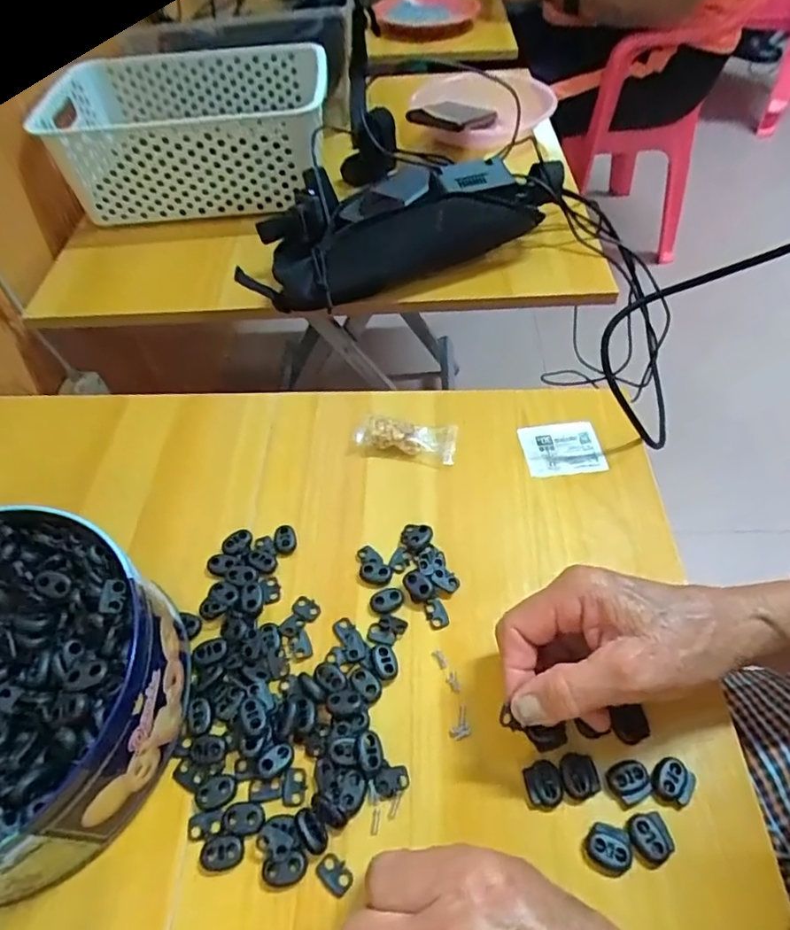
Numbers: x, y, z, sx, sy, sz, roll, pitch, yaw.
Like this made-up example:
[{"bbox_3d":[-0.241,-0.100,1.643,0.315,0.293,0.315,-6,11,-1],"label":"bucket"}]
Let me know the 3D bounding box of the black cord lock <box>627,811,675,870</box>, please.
[{"bbox_3d":[0.128,0.188,0.287,0.020,0.004,0.022,-11,52,-6],"label":"black cord lock"}]

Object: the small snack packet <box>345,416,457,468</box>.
[{"bbox_3d":[0.006,-0.024,0.451,0.083,0.014,0.036,7,53,8],"label":"small snack packet"}]

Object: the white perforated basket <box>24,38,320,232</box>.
[{"bbox_3d":[-0.236,-0.414,0.705,0.303,0.105,0.262,-4,52,-1],"label":"white perforated basket"}]

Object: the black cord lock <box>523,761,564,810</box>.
[{"bbox_3d":[0.079,0.169,0.303,0.020,0.009,0.022,-9,52,-5],"label":"black cord lock"}]

